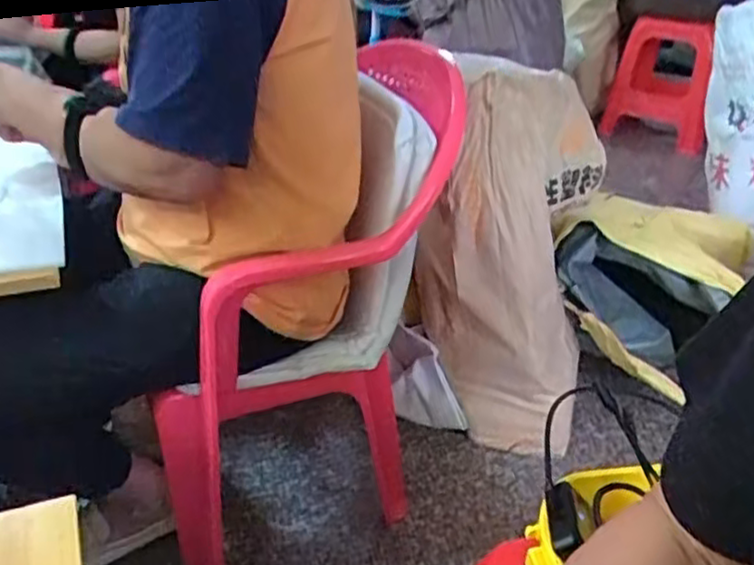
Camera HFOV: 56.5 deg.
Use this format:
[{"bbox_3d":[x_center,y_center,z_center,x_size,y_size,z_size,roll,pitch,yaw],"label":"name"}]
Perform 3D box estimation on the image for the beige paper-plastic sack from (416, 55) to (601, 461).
[{"bbox_3d":[0.229,-0.054,1.207,0.260,0.588,0.336,10,30,12],"label":"beige paper-plastic sack"}]

